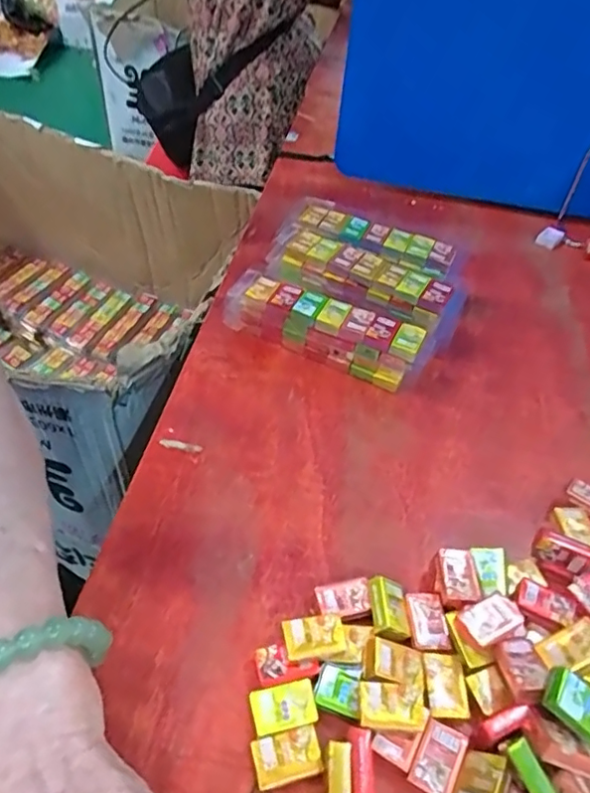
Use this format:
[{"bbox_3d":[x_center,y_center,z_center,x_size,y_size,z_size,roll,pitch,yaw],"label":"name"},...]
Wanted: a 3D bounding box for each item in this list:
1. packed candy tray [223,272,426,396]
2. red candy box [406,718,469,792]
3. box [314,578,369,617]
[{"bbox_3d":[0.016,-0.049,0.392,0.141,0.040,0.037,22,47,16],"label":"packed candy tray"},{"bbox_3d":[0.056,0.140,0.225,0.017,0.004,0.025,25,48,19],"label":"red candy box"},{"bbox_3d":[0.023,0.095,0.270,0.024,0.009,0.016,-8,46,-12],"label":"box"}]

